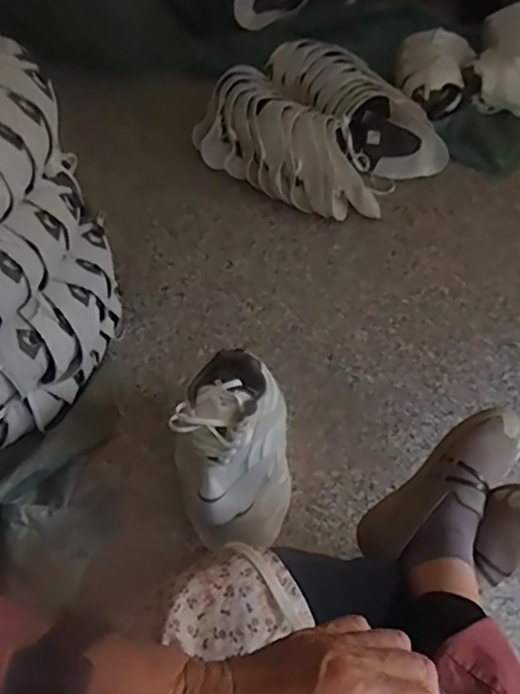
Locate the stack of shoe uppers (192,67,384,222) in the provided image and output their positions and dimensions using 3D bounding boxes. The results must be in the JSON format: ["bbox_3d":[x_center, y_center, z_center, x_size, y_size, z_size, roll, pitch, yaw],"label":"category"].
[{"bbox_3d":[0.057,-0.406,1.211,0.209,0.127,0.418,-38,61,-23],"label":"stack of shoe uppers"}]

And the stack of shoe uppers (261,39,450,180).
[{"bbox_3d":[0.194,-0.495,1.268,0.188,0.133,0.412,-26,57,-16],"label":"stack of shoe uppers"}]

